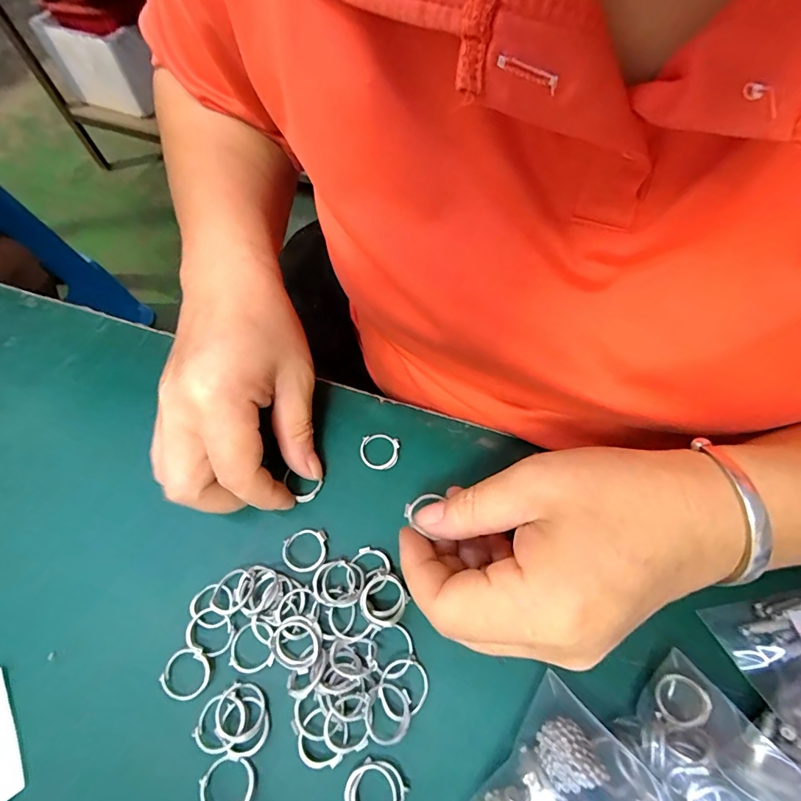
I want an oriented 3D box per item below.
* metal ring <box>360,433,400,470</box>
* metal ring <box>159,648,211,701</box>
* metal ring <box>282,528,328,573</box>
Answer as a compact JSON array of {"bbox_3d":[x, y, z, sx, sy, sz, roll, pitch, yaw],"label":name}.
[{"bbox_3d":[-0.012,0.028,0.242,0.022,0.004,0.021,-1,63,1],"label":"metal ring"},{"bbox_3d":[-0.098,0.125,0.196,0.023,0.004,0.020,-18,64,-8],"label":"metal ring"},{"bbox_3d":[-0.049,0.076,0.220,0.022,0.005,0.022,-1,63,1],"label":"metal ring"}]

